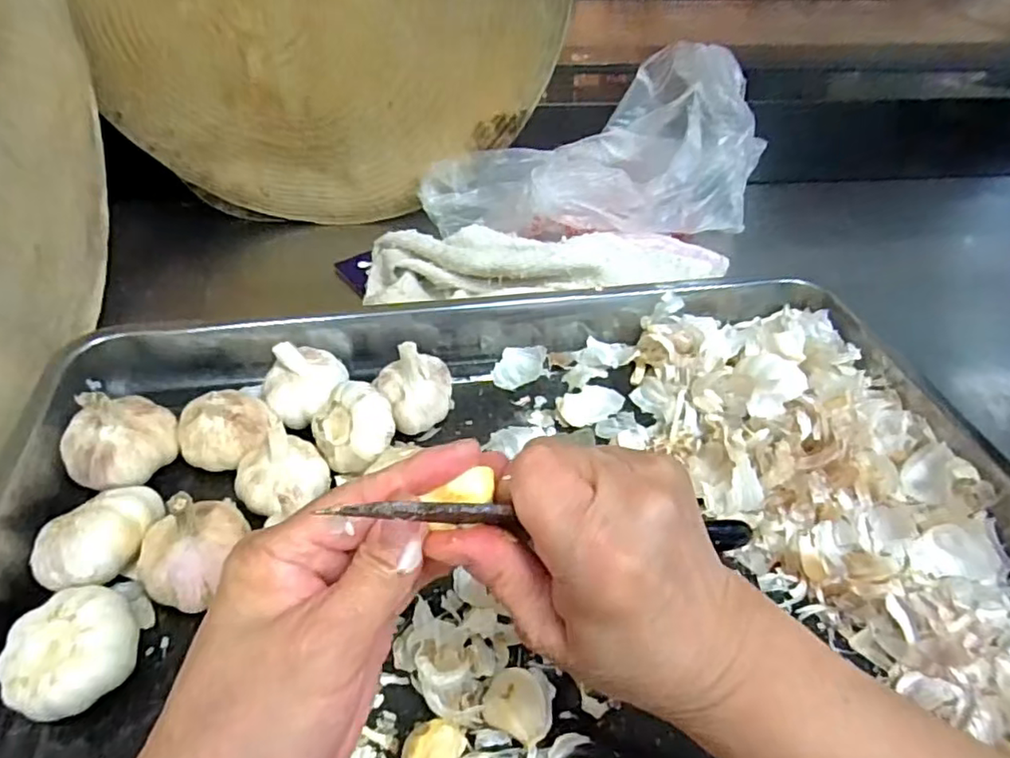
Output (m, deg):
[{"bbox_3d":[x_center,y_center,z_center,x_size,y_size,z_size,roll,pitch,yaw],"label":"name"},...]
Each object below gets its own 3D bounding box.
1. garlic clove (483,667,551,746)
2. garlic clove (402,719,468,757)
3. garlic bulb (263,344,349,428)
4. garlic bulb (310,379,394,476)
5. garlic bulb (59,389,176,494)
[{"bbox_3d":[0.007,0.160,0.302,0.033,0.017,0.025,19,44,17],"label":"garlic clove"},{"bbox_3d":[-0.034,0.174,0.286,0.020,0.018,0.034,24,45,22],"label":"garlic clove"},{"bbox_3d":[-0.138,0.005,0.427,0.054,0.046,0.044,-12,43,-16],"label":"garlic bulb"},{"bbox_3d":[-0.096,0.030,0.399,0.047,0.037,0.048,2,41,-2],"label":"garlic bulb"},{"bbox_3d":[-0.237,0.031,0.374,0.060,0.053,0.047,-32,52,-33],"label":"garlic bulb"}]

